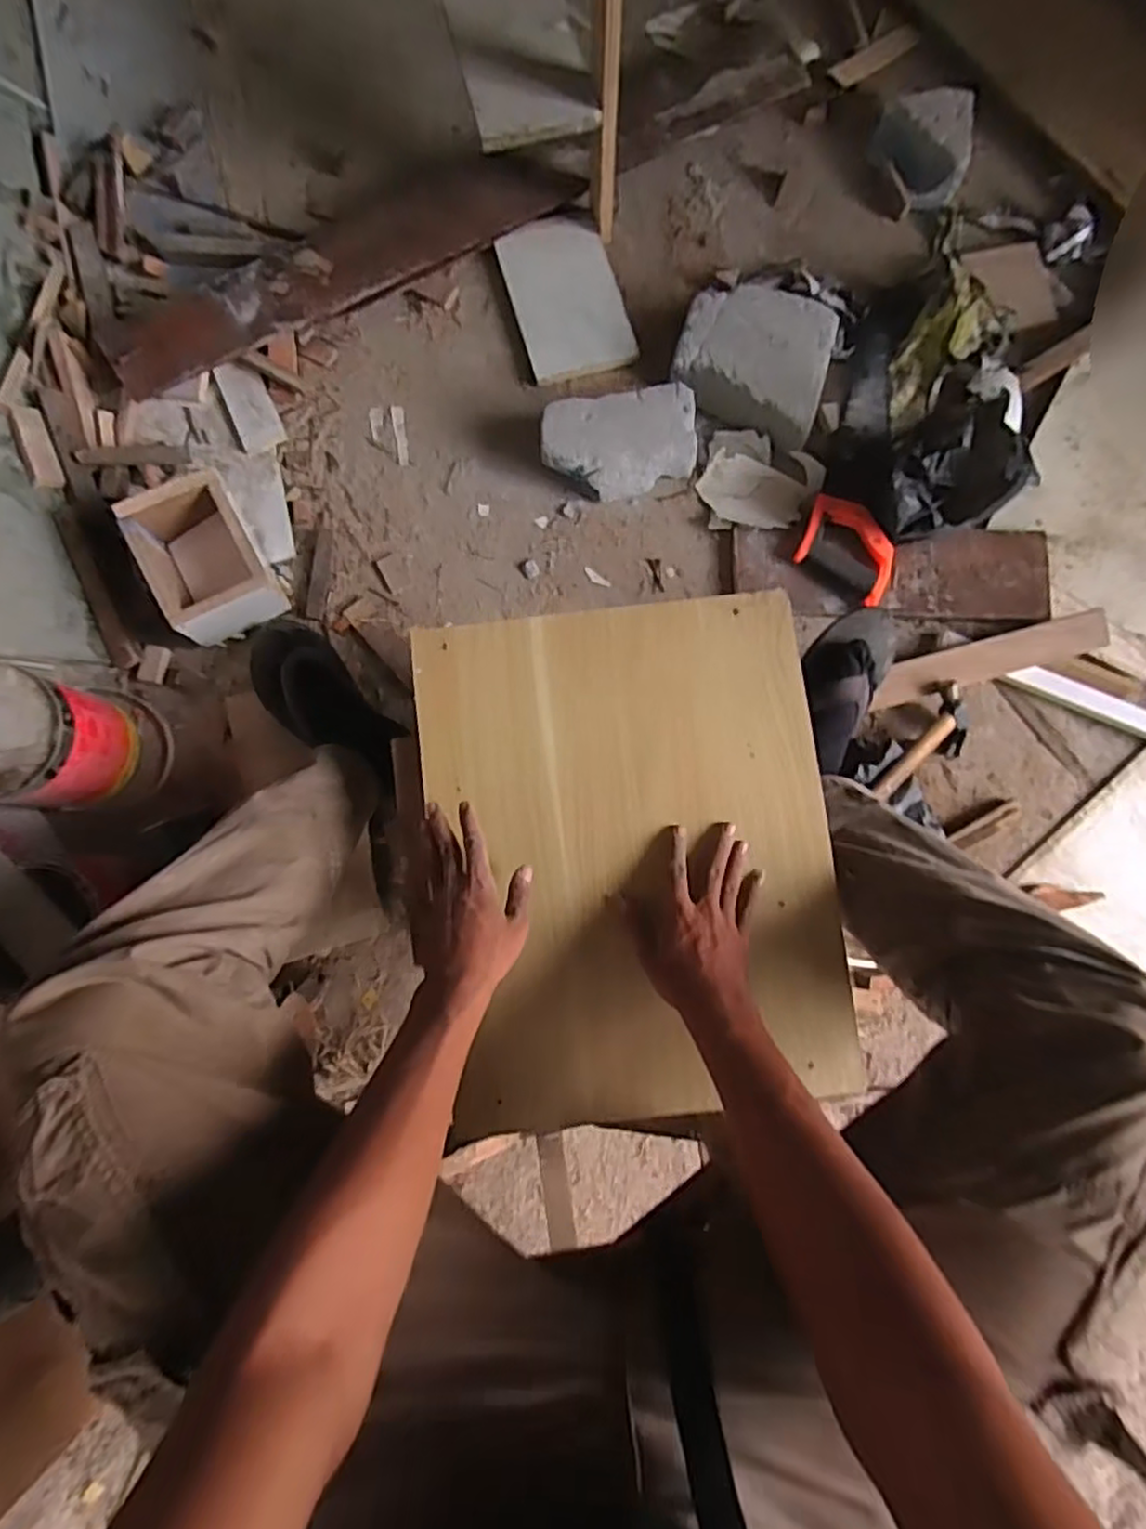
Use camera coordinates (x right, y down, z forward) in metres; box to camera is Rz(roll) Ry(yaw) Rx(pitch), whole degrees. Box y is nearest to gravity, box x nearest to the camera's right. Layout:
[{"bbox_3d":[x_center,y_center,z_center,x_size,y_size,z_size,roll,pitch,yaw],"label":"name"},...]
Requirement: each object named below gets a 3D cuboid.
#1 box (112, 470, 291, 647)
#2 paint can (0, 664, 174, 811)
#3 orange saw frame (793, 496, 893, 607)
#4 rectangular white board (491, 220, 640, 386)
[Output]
[{"bbox_3d":[-0.455,-0.257,0.880,0.119,0.127,0.173,-27,85,-3],"label":"box"},{"bbox_3d":[-0.619,-0.027,0.830,0.182,0.160,0.153,5,84,0],"label":"paint can"},{"bbox_3d":[0.366,-0.287,0.914,0.132,0.016,0.111,28,85,3],"label":"orange saw frame"},{"bbox_3d":[-0.009,-0.661,0.986,0.147,0.022,0.245,-16,85,-2],"label":"rectangular white board"}]

